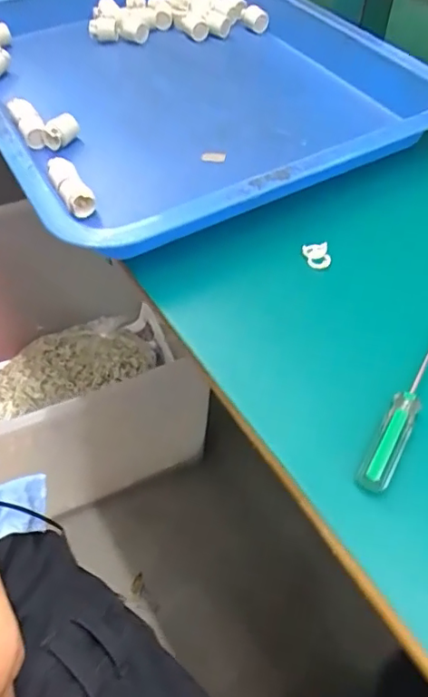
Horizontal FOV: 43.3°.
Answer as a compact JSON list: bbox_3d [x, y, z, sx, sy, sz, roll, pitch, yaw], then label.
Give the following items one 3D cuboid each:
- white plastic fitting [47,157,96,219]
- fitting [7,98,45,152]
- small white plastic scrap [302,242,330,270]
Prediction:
[{"bbox_3d":[-0.108,-0.120,0.404,0.020,0.019,0.054,-26,56,-18],"label":"white plastic fitting"},{"bbox_3d":[-0.160,-0.194,0.463,0.020,0.019,0.056,-22,54,-15],"label":"fitting"},{"bbox_3d":[0.069,-0.063,0.367,0.016,0.011,0.016,-5,52,-3],"label":"small white plastic scrap"}]

